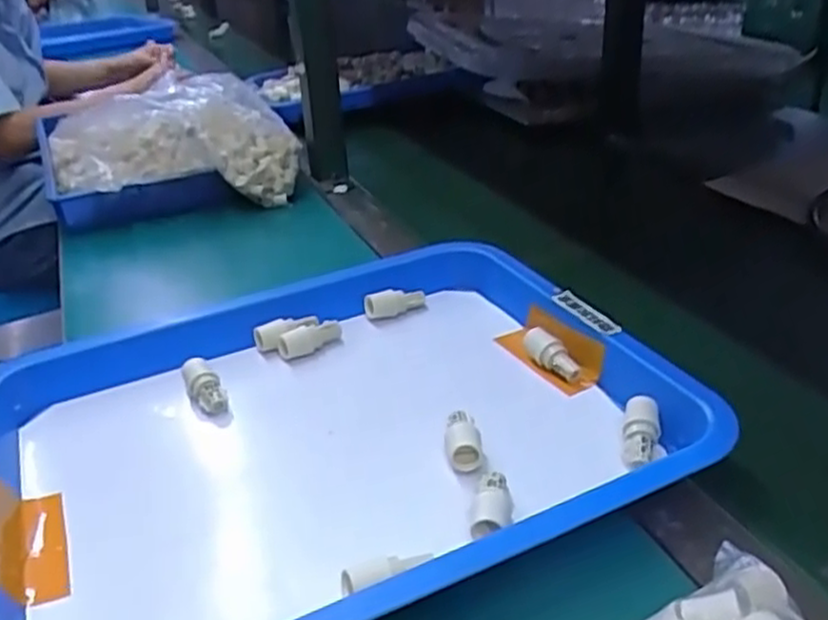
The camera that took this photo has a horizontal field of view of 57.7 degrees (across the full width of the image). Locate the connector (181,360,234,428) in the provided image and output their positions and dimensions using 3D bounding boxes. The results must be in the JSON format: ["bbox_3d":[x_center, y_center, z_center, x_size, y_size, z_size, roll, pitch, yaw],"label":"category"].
[{"bbox_3d":[-0.153,0.061,0.551,0.022,0.021,0.059,-21,56,-29],"label":"connector"}]

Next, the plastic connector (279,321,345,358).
[{"bbox_3d":[-0.082,0.024,0.599,0.050,0.018,0.017,-10,30,-11],"label":"plastic connector"}]

